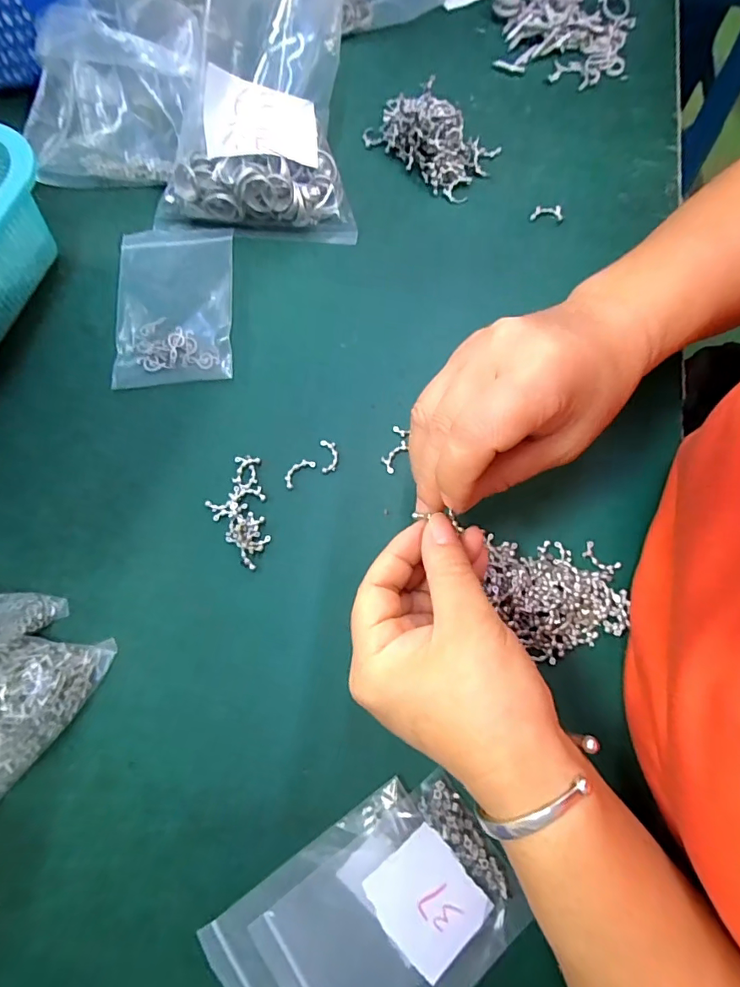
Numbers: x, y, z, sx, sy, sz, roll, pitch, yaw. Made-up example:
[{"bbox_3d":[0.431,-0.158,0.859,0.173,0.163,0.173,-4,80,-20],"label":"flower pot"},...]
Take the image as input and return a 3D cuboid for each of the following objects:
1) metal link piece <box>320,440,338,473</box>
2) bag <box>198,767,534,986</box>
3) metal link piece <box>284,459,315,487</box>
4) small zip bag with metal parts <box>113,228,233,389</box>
[{"bbox_3d":[-0.026,-0.024,0.300,0.010,0.004,0.021,-4,75,1],"label":"metal link piece"},{"bbox_3d":[0.001,0.213,0.234,0.143,0.010,0.093,-34,77,-7],"label":"bag"},{"bbox_3d":[-0.045,-0.014,0.299,0.022,0.004,0.009,-44,78,-9],"label":"metal link piece"},{"bbox_3d":[-0.135,-0.132,0.329,0.081,0.009,0.120,-6,75,0],"label":"small zip bag with metal parts"}]

